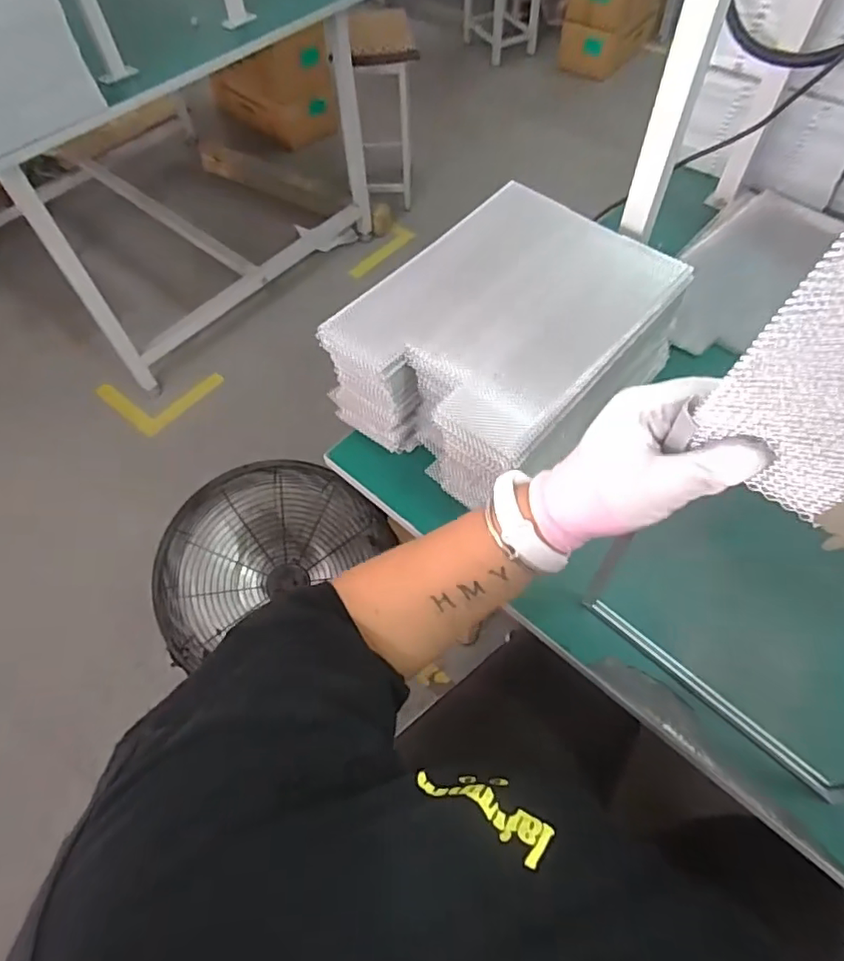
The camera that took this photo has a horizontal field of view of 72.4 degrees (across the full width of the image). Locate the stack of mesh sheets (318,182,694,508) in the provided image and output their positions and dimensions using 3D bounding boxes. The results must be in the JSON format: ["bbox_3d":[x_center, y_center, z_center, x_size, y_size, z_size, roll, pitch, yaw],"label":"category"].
[{"bbox_3d":[0.098,-0.162,0.671,0.256,0.145,0.341,37,67,22],"label":"stack of mesh sheets"}]

